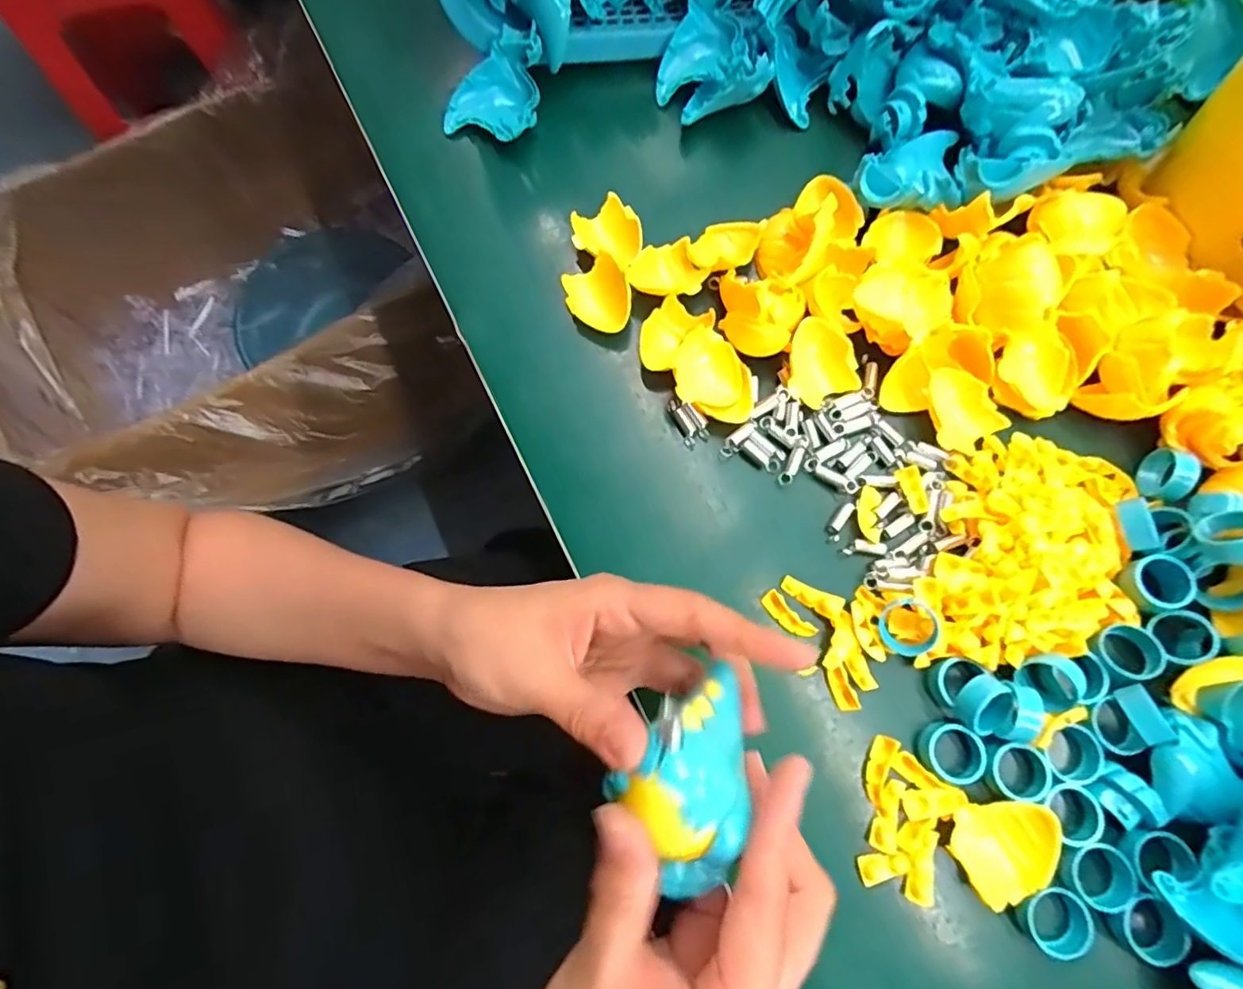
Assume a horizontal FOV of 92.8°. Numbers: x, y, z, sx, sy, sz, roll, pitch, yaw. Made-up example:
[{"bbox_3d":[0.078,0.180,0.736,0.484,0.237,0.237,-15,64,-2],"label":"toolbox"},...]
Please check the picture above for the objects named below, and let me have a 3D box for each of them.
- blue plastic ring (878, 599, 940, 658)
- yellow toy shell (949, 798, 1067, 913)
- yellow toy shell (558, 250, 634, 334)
[{"bbox_3d":[0.136,0.063,0.282,0.025,0.009,0.025,-10,68,25],"label":"blue plastic ring"},{"bbox_3d":[0.167,0.152,0.257,0.044,0.008,0.038,-29,75,-8],"label":"yellow toy shell"},{"bbox_3d":[-0.012,-0.112,0.341,0.033,0.022,0.043,-31,75,-8],"label":"yellow toy shell"}]

